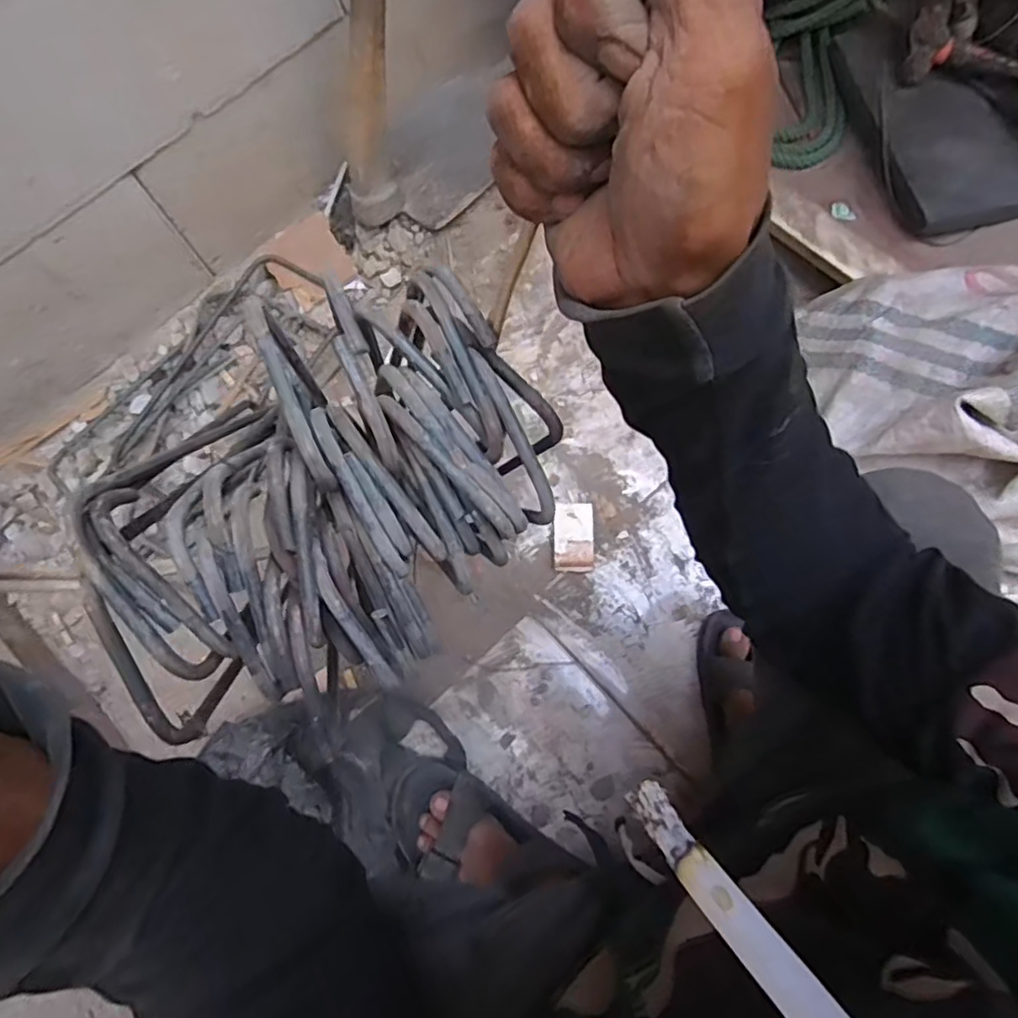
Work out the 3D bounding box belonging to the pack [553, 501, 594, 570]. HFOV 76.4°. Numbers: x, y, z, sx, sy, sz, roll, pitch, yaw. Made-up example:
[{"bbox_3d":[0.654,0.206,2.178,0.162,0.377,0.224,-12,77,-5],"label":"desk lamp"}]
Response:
[{"bbox_3d":[0.079,0.033,0.789,0.046,0.021,0.081,0,76,2],"label":"pack"}]

